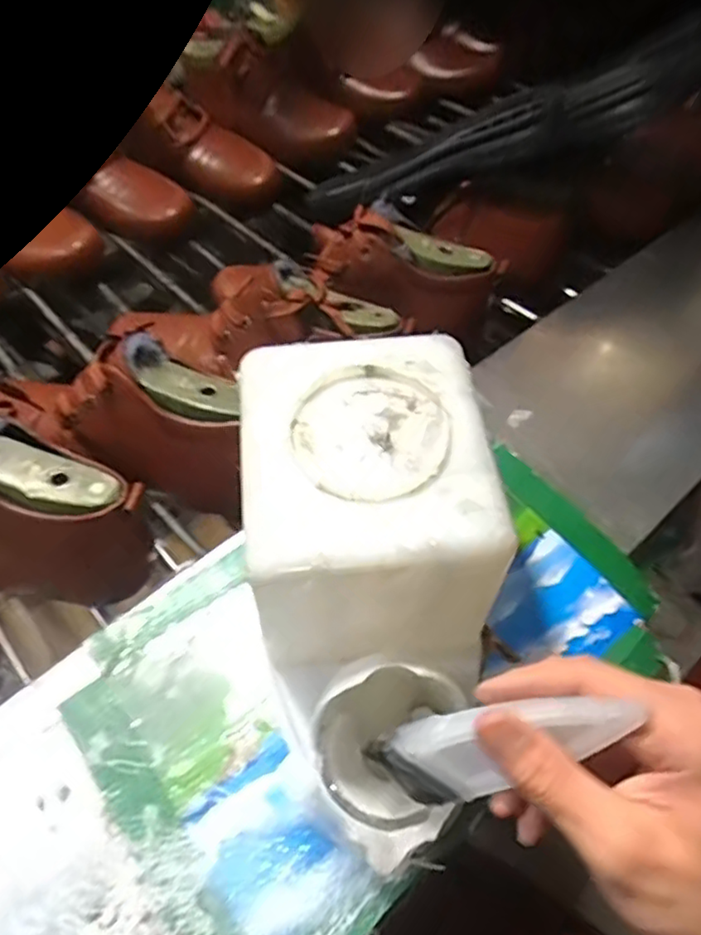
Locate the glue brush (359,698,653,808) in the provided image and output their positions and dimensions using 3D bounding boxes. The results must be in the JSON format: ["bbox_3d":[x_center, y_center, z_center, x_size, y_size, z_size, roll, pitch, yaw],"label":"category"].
[{"bbox_3d":[0.063,0.123,0.282,0.038,0.127,0.009,57,35,0],"label":"glue brush"}]

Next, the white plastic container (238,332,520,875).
[{"bbox_3d":[0.012,0.074,0.361,0.126,0.173,0.241,-3,49,-6],"label":"white plastic container"}]

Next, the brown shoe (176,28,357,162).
[{"bbox_3d":[-0.113,-0.523,0.901,0.260,0.119,0.094,24,56,-2],"label":"brown shoe"}]

